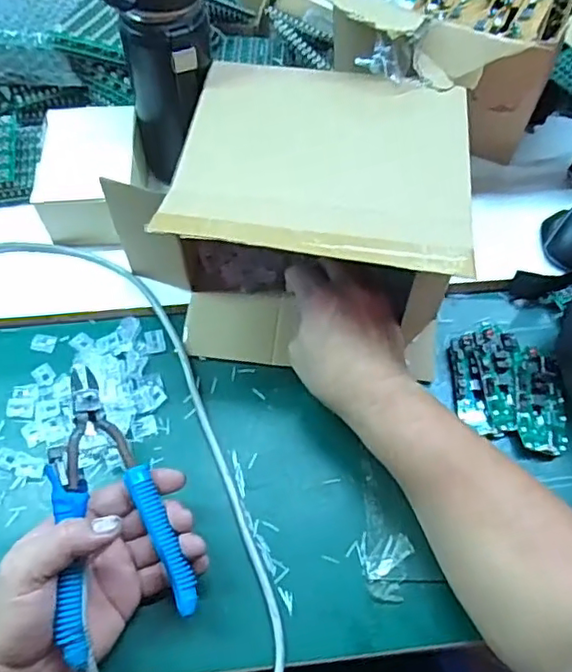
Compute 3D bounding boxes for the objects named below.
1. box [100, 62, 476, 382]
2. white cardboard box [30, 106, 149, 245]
[{"bbox_3d":[0.007,-0.112,0.526,0.268,0.145,0.219,5,59,4],"label":"box"},{"bbox_3d":[-0.182,-0.153,0.590,0.094,0.066,0.127,-3,59,-4],"label":"white cardboard box"}]

